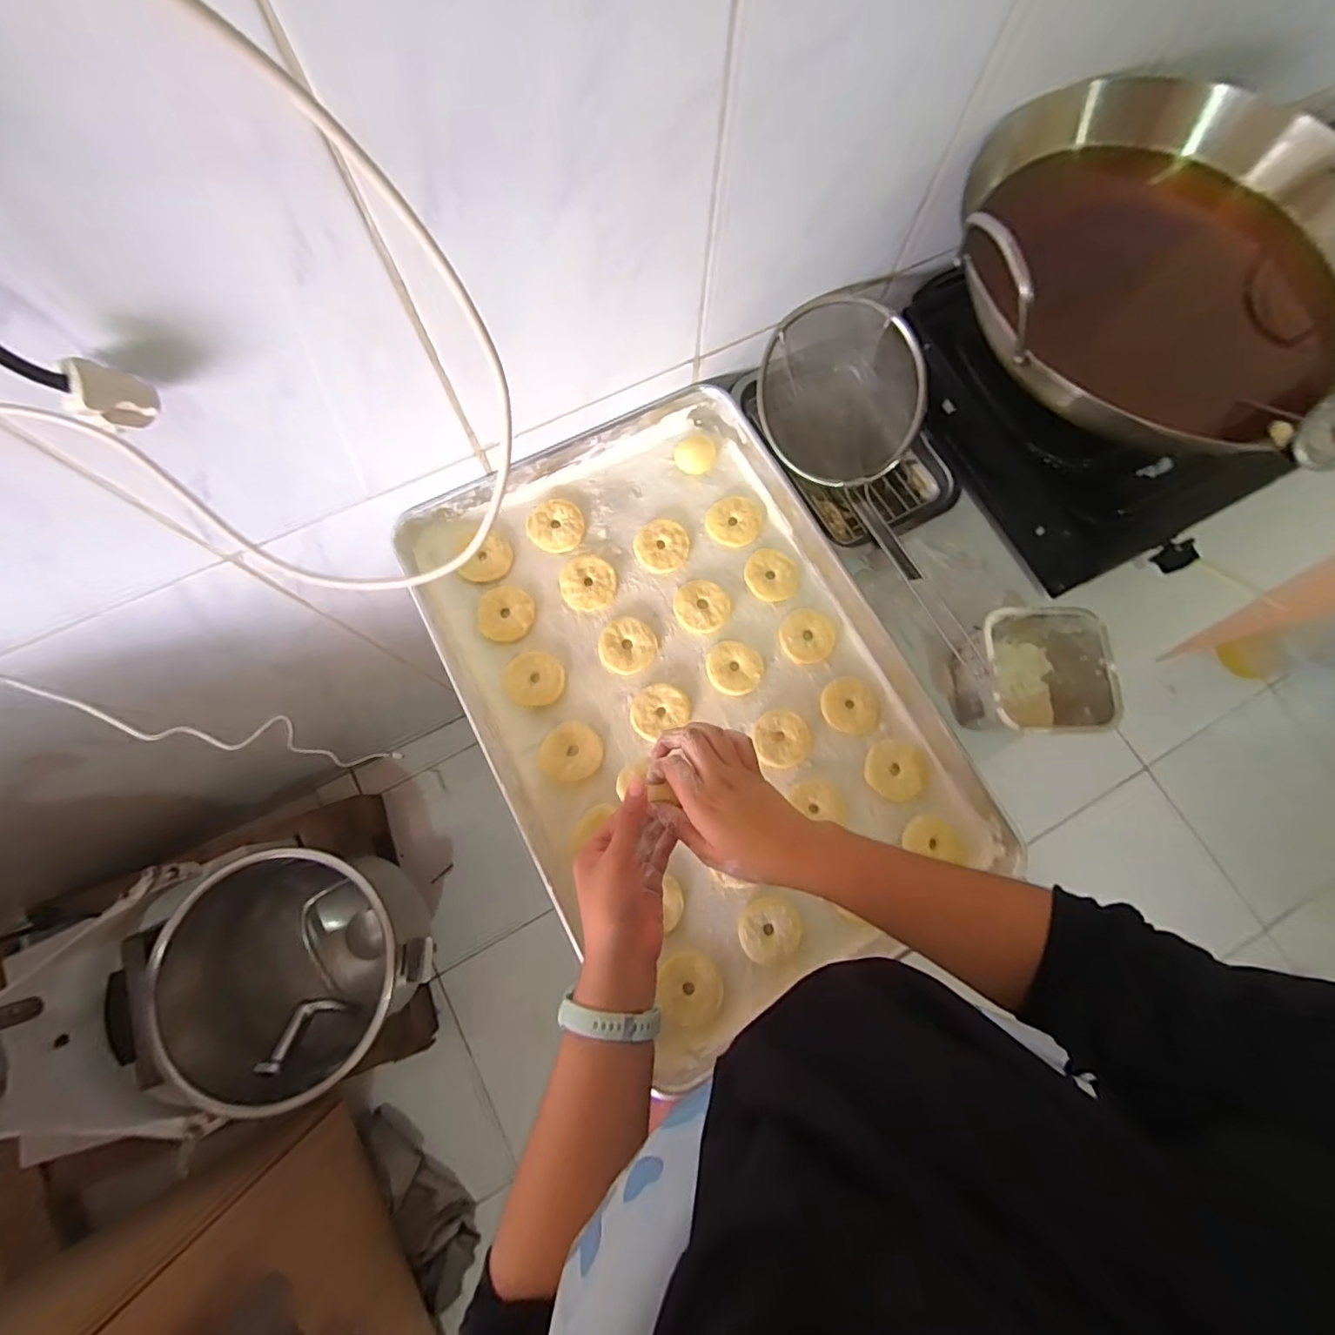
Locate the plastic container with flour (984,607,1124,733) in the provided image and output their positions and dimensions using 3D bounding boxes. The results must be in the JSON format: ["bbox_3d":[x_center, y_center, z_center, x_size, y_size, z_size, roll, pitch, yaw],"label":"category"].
[{"bbox_3d":[0.355,0.010,0.567,0.118,0.093,0.118,-6,77,-3],"label":"plastic container with flour"}]

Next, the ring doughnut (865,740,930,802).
[{"bbox_3d":[0.234,0.104,0.574,0.061,0.007,0.058,0,76,-2],"label":"ring doughnut"}]

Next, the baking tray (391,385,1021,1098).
[{"bbox_3d":[0.028,0.015,0.584,0.414,0.054,0.594,-29,79,-8],"label":"baking tray"}]

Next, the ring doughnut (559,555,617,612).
[{"bbox_3d":[-0.085,-0.093,0.608,0.057,0.012,0.060,0,76,-2],"label":"ring doughnut"}]

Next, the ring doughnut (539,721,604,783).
[{"bbox_3d":[-0.097,0.085,0.569,0.061,0.012,0.057,-13,77,-5],"label":"ring doughnut"}]

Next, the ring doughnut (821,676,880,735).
[{"bbox_3d":[0.193,0.040,0.592,0.059,0.016,0.060,-4,77,-3],"label":"ring doughnut"}]

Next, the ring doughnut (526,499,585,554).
[{"bbox_3d":[-0.124,-0.157,0.629,0.061,0.011,0.063,0,76,-2],"label":"ring doughnut"}]

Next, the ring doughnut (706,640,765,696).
[{"bbox_3d":[0.072,-0.001,0.599,0.059,0.011,0.059,-9,77,-4],"label":"ring doughnut"}]

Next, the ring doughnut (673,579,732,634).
[{"bbox_3d":[0.037,-0.066,0.609,0.059,0.010,0.056,0,76,-2],"label":"ring doughnut"}]

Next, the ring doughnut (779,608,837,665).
[{"bbox_3d":[0.152,-0.035,0.607,0.060,0.010,0.058,-7,77,-4],"label":"ring doughnut"}]

